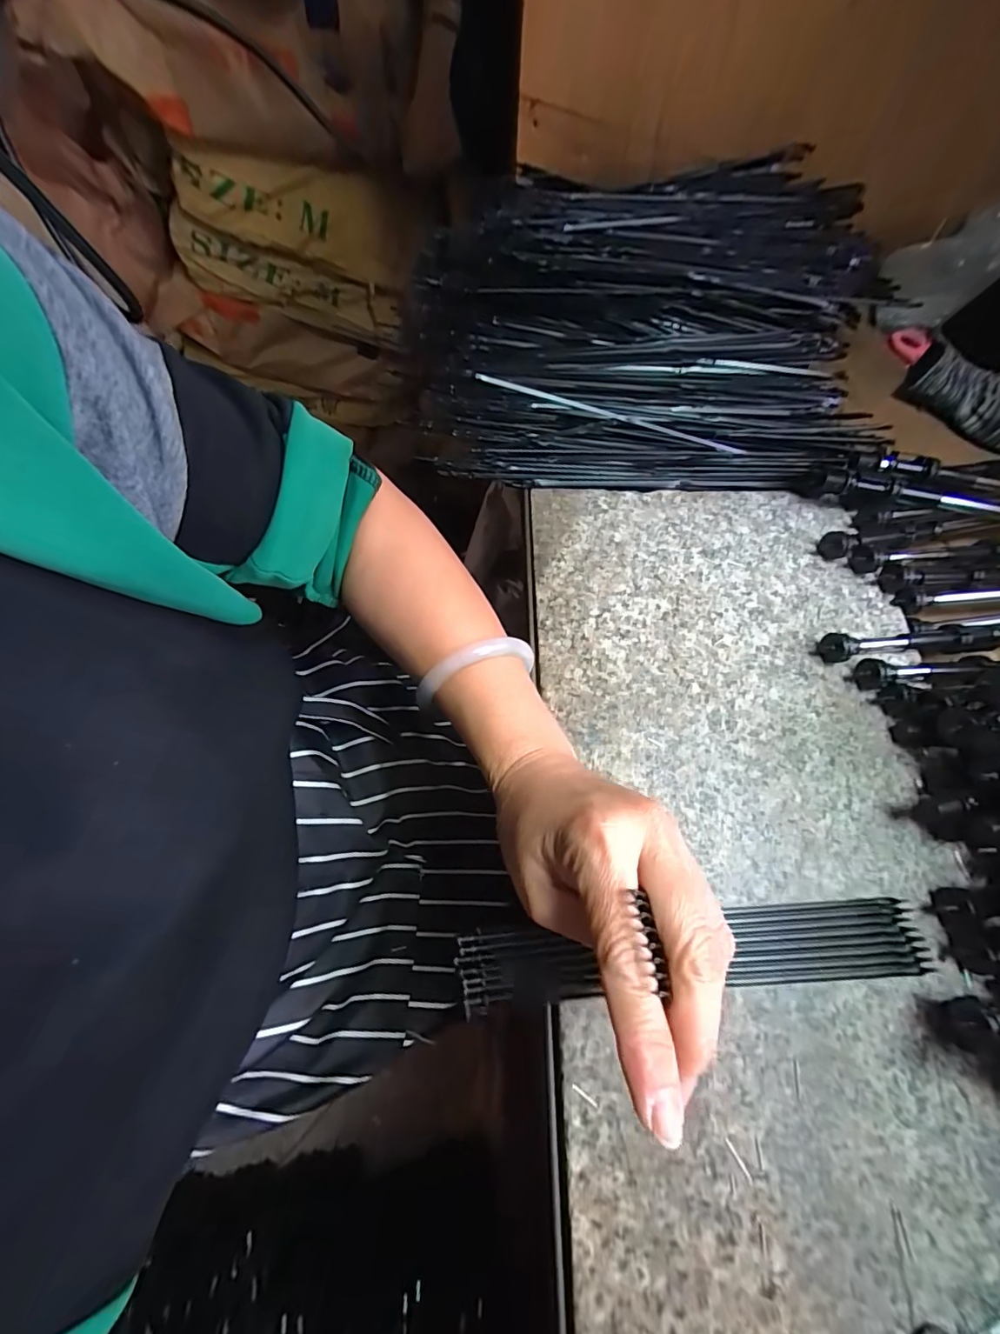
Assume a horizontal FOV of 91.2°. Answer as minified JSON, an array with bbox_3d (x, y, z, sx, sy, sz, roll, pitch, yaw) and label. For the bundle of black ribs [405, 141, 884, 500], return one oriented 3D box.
[{"bbox_3d":[0.117,-0.287,0.400,0.388,0.073,0.309,-4,67,-3],"label":"bundle of black ribs"}]

